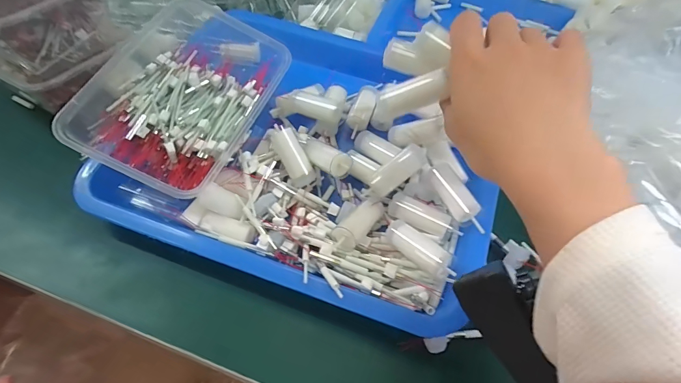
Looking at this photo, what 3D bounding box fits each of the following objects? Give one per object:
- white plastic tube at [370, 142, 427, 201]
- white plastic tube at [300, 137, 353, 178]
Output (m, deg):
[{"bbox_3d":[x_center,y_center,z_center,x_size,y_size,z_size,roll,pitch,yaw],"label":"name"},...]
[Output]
[{"bbox_3d":[0.046,-0.017,0.300,0.055,0.013,0.017,-42,62,-5],"label":"white plastic tube"},{"bbox_3d":[-0.015,-0.030,0.306,0.020,0.019,0.058,-29,39,-22],"label":"white plastic tube"}]

